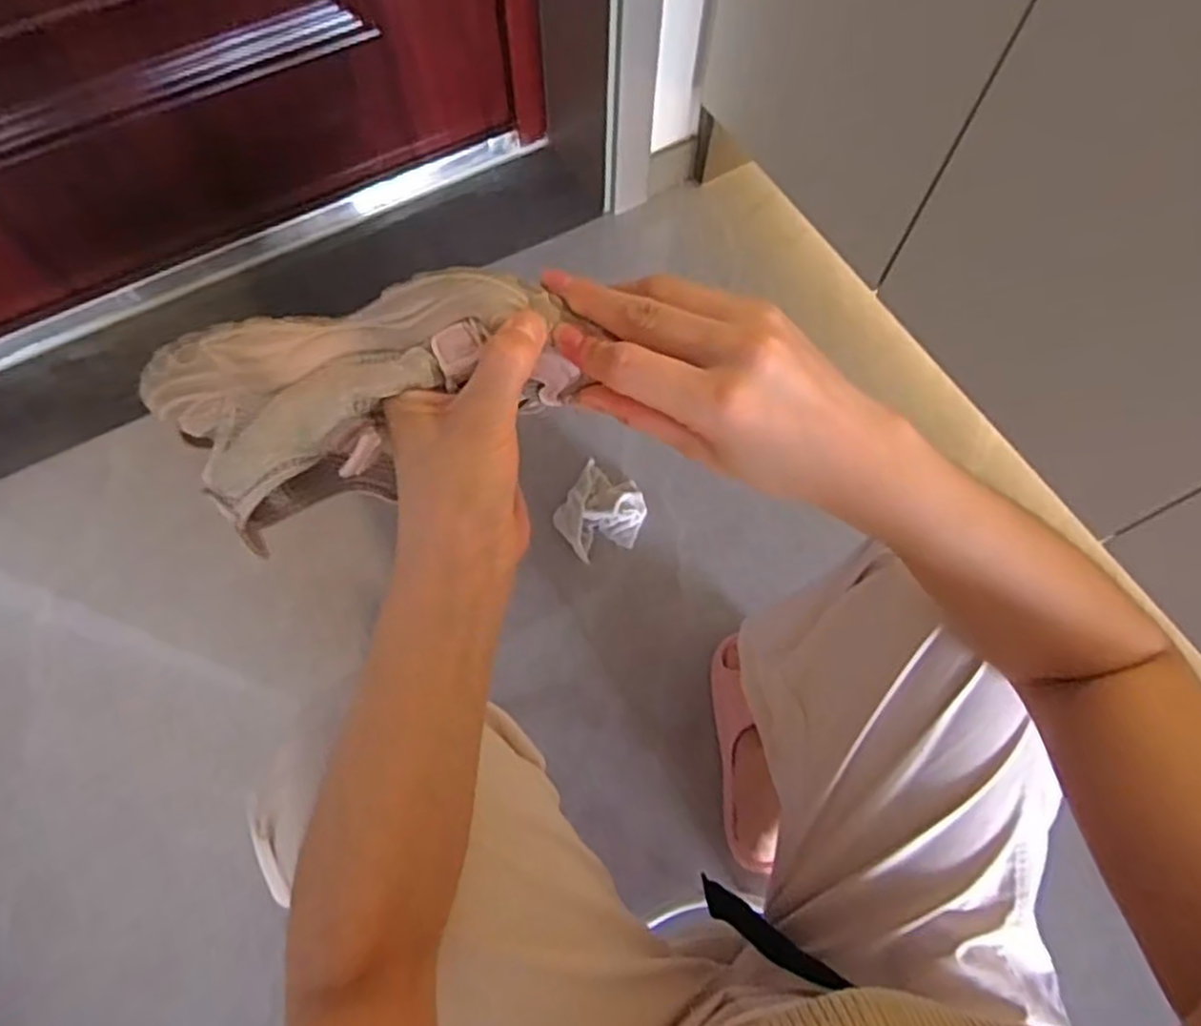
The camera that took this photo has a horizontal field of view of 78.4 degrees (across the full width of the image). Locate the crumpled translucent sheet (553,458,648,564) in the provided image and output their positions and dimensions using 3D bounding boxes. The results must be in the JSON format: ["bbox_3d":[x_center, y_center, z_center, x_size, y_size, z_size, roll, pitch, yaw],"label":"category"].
[{"bbox_3d":[0.002,0.002,0.961,0.101,0.033,0.119,23,70,9],"label":"crumpled translucent sheet"}]

